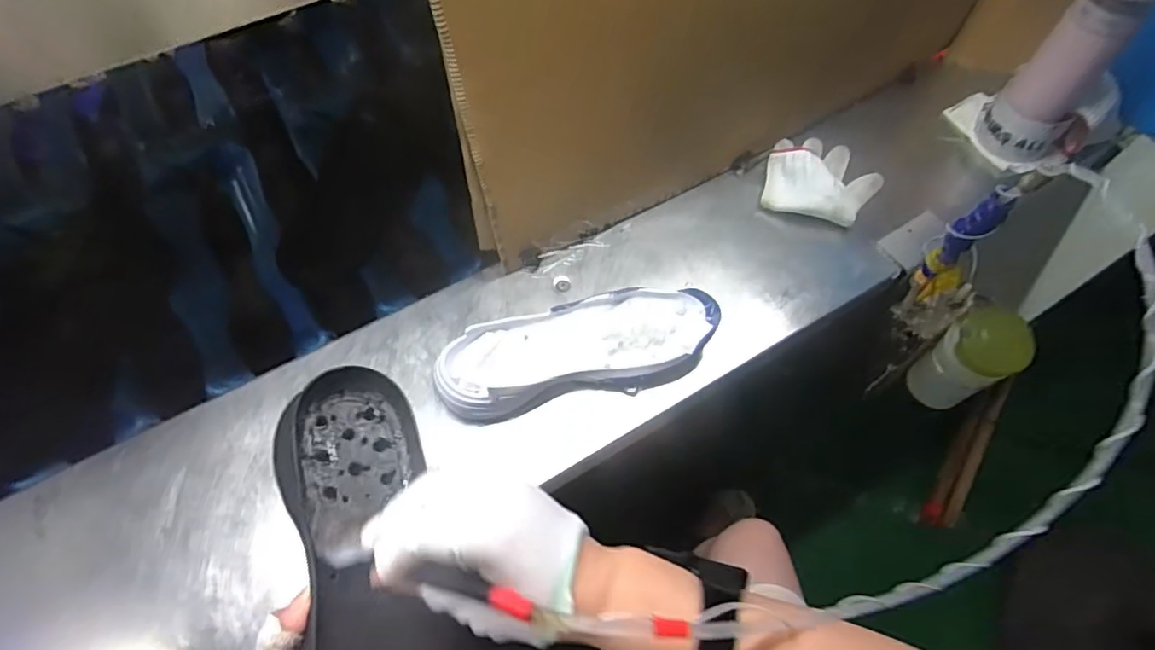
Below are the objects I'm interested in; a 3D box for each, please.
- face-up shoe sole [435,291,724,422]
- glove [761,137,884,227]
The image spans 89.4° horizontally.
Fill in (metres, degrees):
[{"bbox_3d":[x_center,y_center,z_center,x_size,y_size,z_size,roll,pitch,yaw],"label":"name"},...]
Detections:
[{"bbox_3d":[0.003,0.021,0.569,0.272,0.051,0.104,-11,63,-6],"label":"face-up shoe sole"},{"bbox_3d":[0.288,-0.172,0.677,0.134,0.043,0.117,13,63,6],"label":"glove"}]

